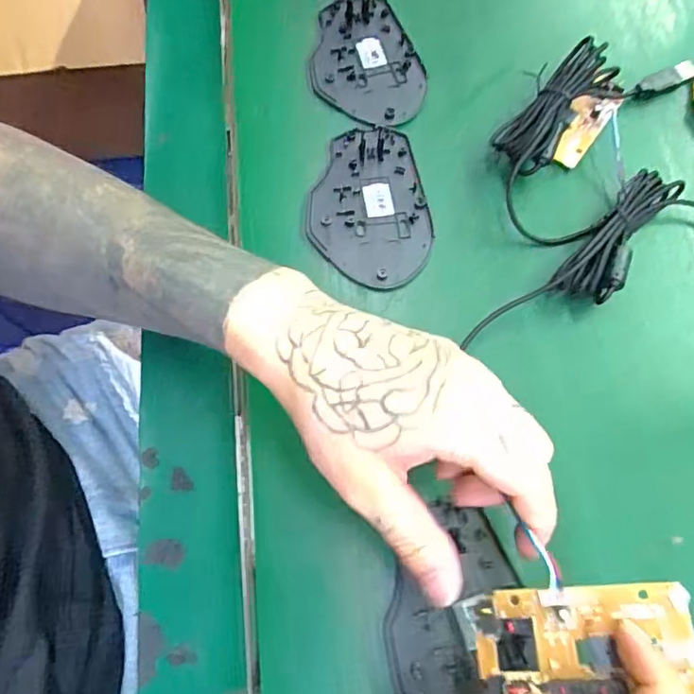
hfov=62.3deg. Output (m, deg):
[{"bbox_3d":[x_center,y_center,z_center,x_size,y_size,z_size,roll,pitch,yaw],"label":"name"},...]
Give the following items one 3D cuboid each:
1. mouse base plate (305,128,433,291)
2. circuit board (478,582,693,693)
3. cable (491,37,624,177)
[{"bbox_3d":[0.012,-0.087,0.353,0.072,0.005,0.108,-6,70,-4],"label":"mouse base plate"},{"bbox_3d":[0.090,0.115,0.216,0.077,0.009,0.045,-12,60,15],"label":"circuit board"},{"bbox_3d":[0.131,-0.148,0.366,0.038,0.030,0.111,42,74,12],"label":"cable"}]

